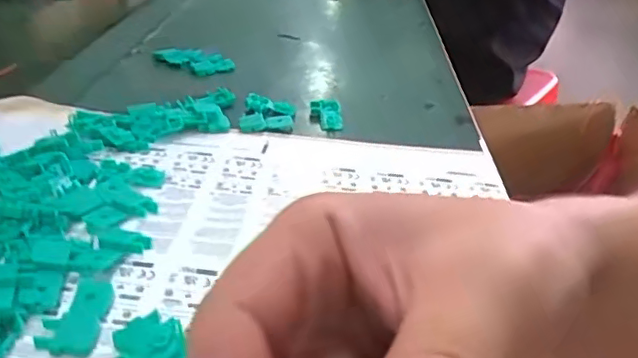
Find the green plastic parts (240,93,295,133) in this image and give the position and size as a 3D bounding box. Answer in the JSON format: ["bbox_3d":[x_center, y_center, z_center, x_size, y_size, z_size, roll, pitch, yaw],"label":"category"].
[{"bbox_3d":[-0.043,-0.055,0.495,0.042,0.011,0.052,4,30,3],"label":"green plastic parts"}]

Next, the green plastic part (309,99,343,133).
[{"bbox_3d":[0.006,-0.055,0.501,0.025,0.015,0.032,-2,30,-7],"label":"green plastic part"}]

